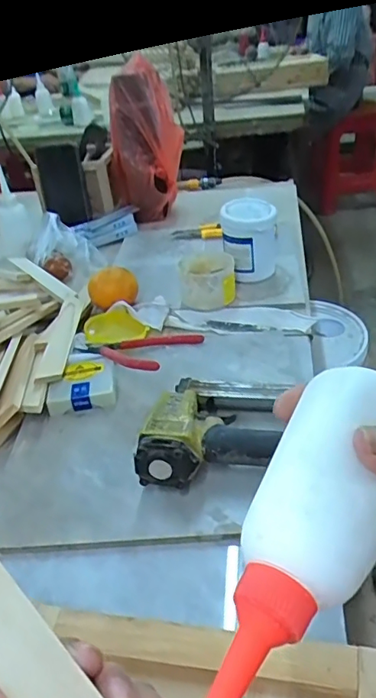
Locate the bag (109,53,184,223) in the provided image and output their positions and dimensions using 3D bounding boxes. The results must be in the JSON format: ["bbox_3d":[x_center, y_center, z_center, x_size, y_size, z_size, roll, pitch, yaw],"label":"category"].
[{"bbox_3d":[-0.077,-0.369,0.991,0.138,0.245,0.090,-7,35,-2],"label":"bag"}]

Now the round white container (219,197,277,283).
[{"bbox_3d":[0.090,-0.159,0.790,0.081,0.107,0.078,-3,33,5],"label":"round white container"}]

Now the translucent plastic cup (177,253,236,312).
[{"bbox_3d":[0.027,-0.099,0.758,0.076,0.060,0.089,-4,33,4],"label":"translucent plastic cup"}]

